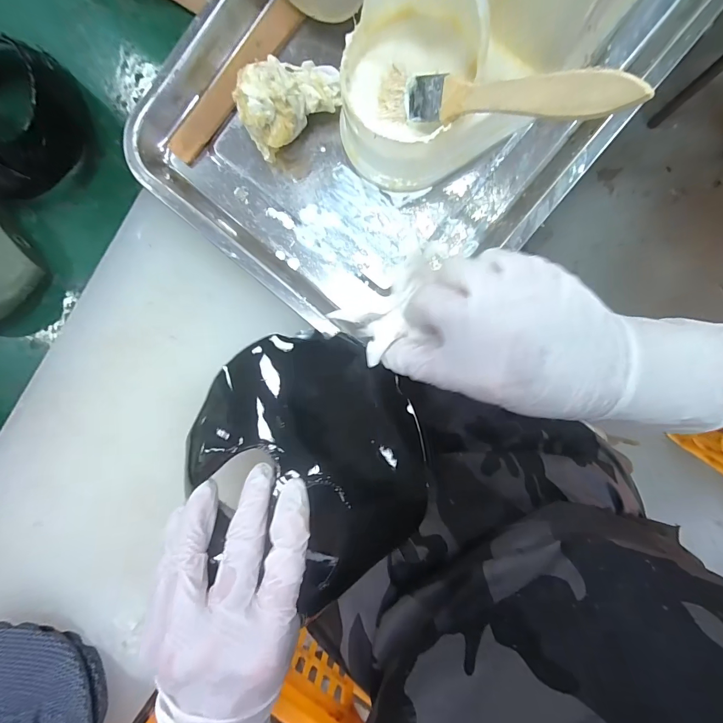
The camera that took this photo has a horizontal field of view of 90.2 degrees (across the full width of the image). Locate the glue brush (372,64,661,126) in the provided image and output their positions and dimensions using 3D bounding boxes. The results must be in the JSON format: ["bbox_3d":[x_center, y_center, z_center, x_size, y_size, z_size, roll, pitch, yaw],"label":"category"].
[{"bbox_3d":[0.066,-0.139,0.190,0.144,0.014,0.022,32,96,37],"label":"glue brush"}]

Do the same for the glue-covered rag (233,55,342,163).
[{"bbox_3d":[-0.055,-0.192,0.261,0.074,0.037,0.054,-33,90,7],"label":"glue-covered rag"}]

